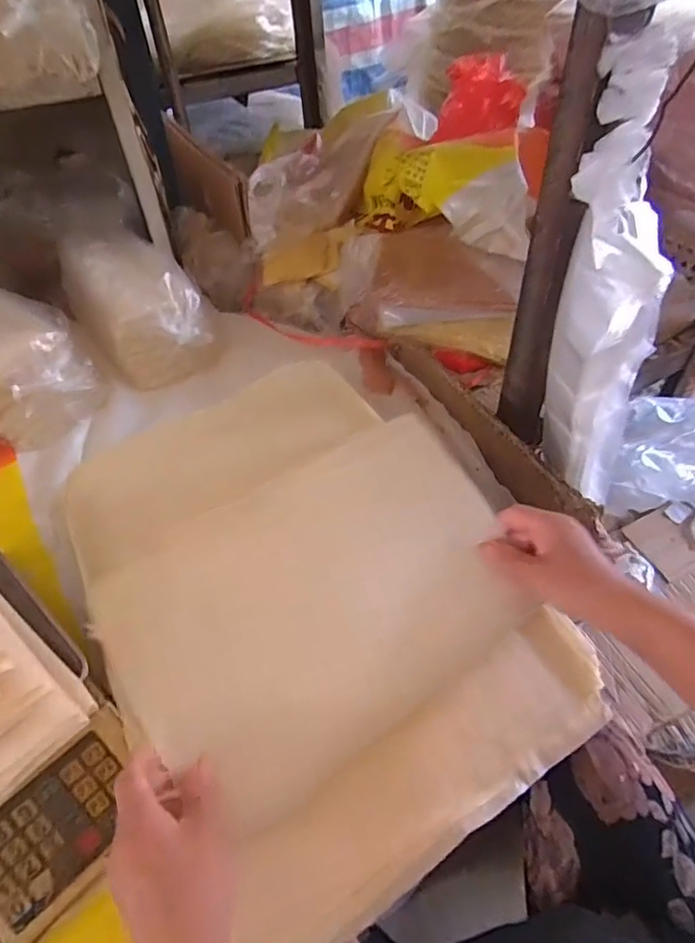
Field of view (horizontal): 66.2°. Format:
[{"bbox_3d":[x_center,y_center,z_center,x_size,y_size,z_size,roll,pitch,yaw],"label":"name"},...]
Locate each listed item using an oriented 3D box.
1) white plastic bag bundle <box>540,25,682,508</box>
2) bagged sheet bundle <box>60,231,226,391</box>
[{"bbox_3d":[0.212,-0.140,0.448,0.057,0.355,0.089,-4,27,1],"label":"white plastic bag bundle"},{"bbox_3d":[-0.301,-0.253,0.782,0.170,0.134,0.257,-32,54,-23],"label":"bagged sheet bundle"}]

